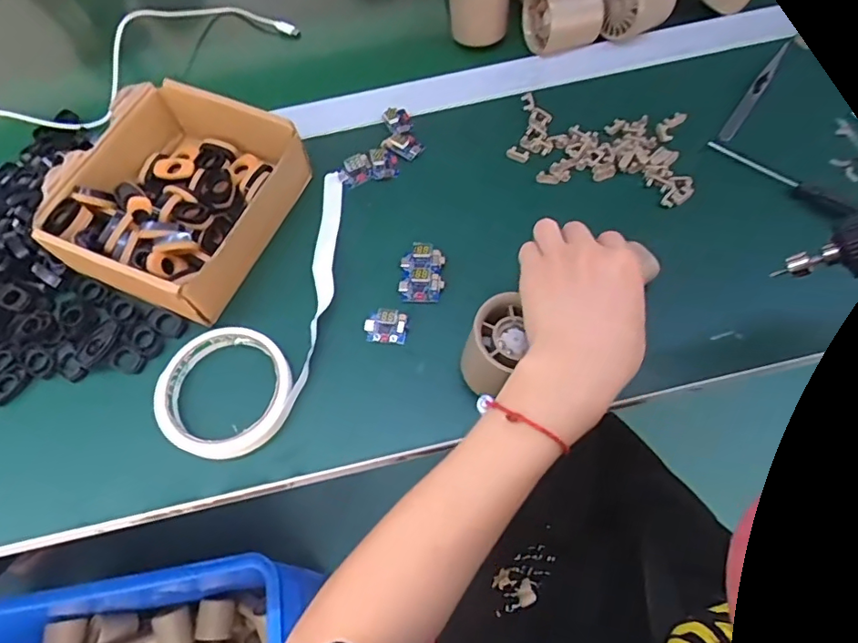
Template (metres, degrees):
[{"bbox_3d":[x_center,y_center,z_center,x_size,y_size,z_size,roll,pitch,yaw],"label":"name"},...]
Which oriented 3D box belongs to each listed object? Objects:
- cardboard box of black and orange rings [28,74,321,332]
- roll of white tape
[{"bbox_3d":[-0.194,-0.105,0.451,0.166,0.055,0.191,20,66,13],"label":"cardboard box of black and orange rings"},{"bbox_3d":[-0.107,-0.011,0.427,0.092,0.017,0.245,26,68,15],"label":"roll of white tape"}]

